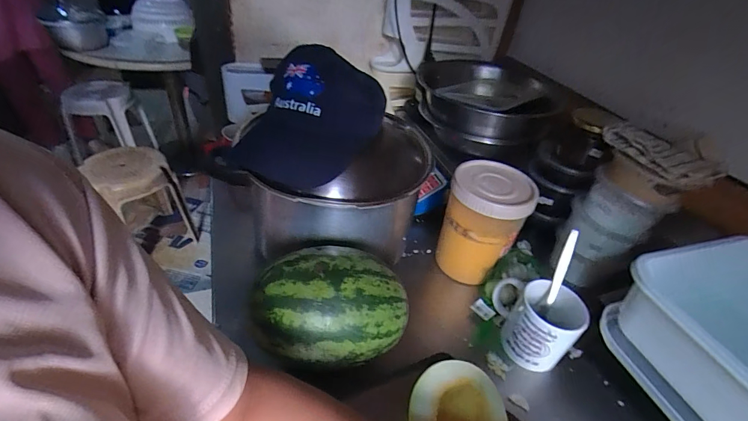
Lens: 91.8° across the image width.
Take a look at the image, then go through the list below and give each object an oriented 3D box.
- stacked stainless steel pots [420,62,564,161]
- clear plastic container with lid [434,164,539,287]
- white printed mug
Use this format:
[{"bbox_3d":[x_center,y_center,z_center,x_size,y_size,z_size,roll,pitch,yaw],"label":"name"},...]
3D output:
[{"bbox_3d":[0.223,-0.213,0.735,0.258,0.095,0.290,-9,42,-19],"label":"stacked stainless steel pots"},{"bbox_3d":[0.167,0.024,0.571,0.113,0.166,0.112,21,41,16],"label":"clear plastic container with lid"},{"bbox_3d":[0.215,0.152,0.490,0.103,0.092,0.081,18,41,13],"label":"white printed mug"}]

